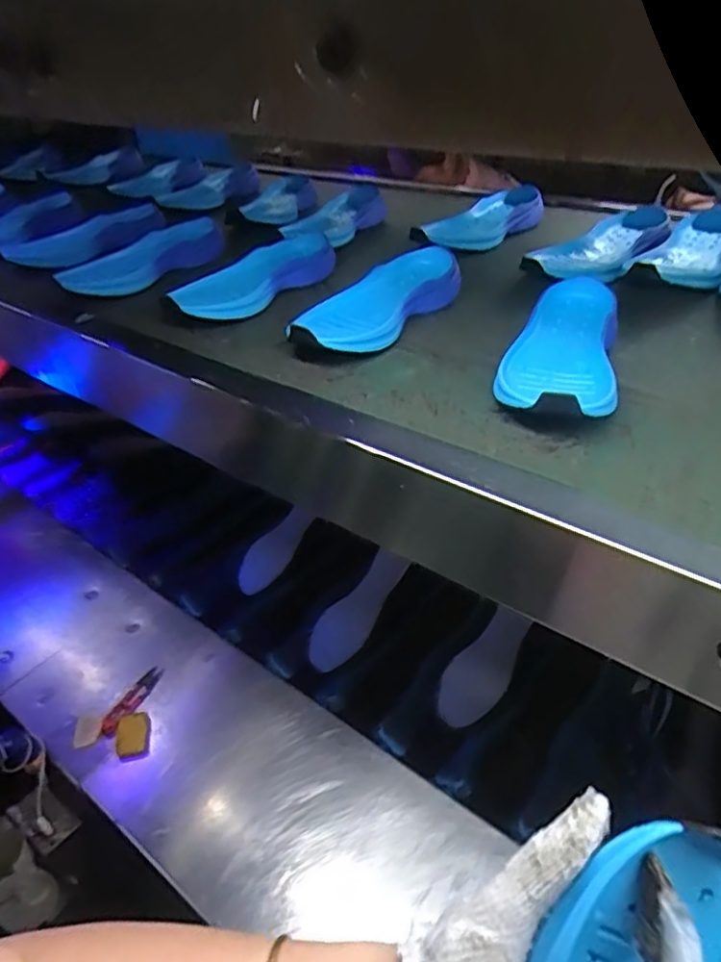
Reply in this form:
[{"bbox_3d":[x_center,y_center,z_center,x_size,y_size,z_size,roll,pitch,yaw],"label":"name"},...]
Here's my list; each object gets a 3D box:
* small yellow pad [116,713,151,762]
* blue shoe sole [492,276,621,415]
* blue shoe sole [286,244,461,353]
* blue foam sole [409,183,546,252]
[{"bbox_3d":[-0.274,0.308,0.758,0.038,0.010,0.058,-7,35,-9],"label":"small yellow pad"},{"bbox_3d":[0.172,-0.109,0.541,0.096,0.052,0.228,10,36,15],"label":"blue shoe sole"},{"bbox_3d":[0.016,-0.187,0.655,0.097,0.053,0.234,22,41,29],"label":"blue shoe sole"},{"bbox_3d":[0.174,-0.366,0.902,0.093,0.063,0.240,26,43,33],"label":"blue foam sole"}]

